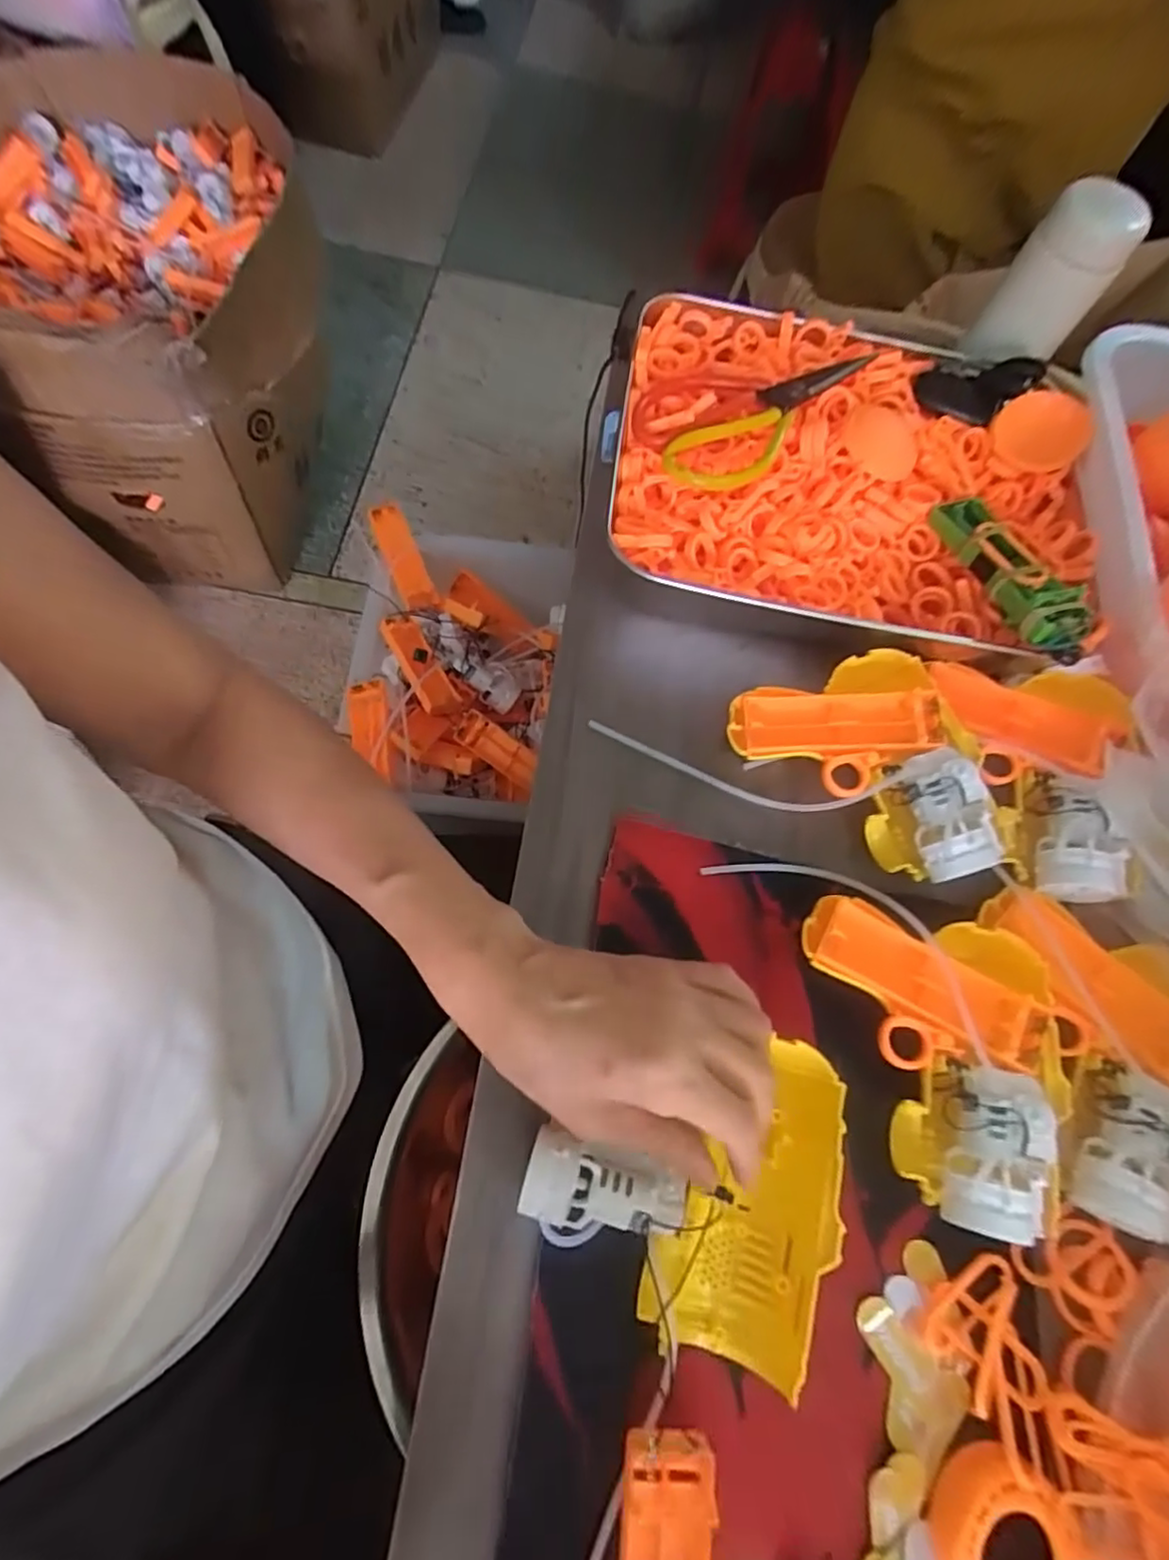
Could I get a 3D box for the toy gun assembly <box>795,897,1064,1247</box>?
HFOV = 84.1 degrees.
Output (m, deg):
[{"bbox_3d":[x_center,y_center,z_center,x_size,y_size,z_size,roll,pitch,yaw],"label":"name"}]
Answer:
[{"bbox_3d":[0.167,0.131,0.308,0.116,0.033,0.132,11,69,-3],"label":"toy gun assembly"}]

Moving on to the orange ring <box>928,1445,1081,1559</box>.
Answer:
[{"bbox_3d":[0.169,0.308,0.259,0.053,0.012,0.056,2,69,-6],"label":"orange ring"}]

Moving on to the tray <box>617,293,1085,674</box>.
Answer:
[{"bbox_3d":[0.169,-0.194,0.410,0.292,0.054,0.226,14,68,-1],"label":"tray"}]

